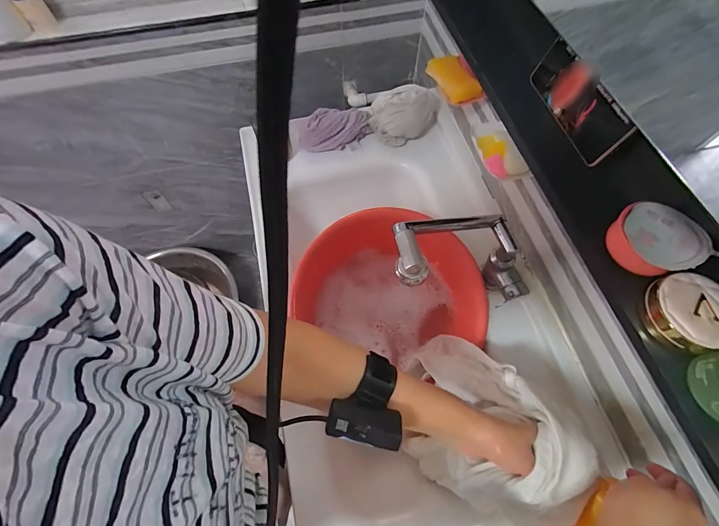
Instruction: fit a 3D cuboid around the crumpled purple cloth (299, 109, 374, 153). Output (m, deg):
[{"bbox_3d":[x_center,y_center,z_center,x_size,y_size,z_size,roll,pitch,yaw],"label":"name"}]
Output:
[{"bbox_3d":[-0.060,-0.328,0.850,0.180,0.068,0.088,-8,66,-4],"label":"crumpled purple cloth"}]

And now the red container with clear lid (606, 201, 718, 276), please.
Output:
[{"bbox_3d":[0.301,-0.023,0.355,0.070,0.045,0.079,-30,69,-13],"label":"red container with clear lid"}]

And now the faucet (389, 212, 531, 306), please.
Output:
[{"bbox_3d":[0.170,-0.006,0.561,0.279,0.128,0.110,11,62,-28],"label":"faucet"}]

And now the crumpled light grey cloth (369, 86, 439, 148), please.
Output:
[{"bbox_3d":[0.108,-0.368,0.856,0.159,0.080,0.139,1,65,0],"label":"crumpled light grey cloth"}]

